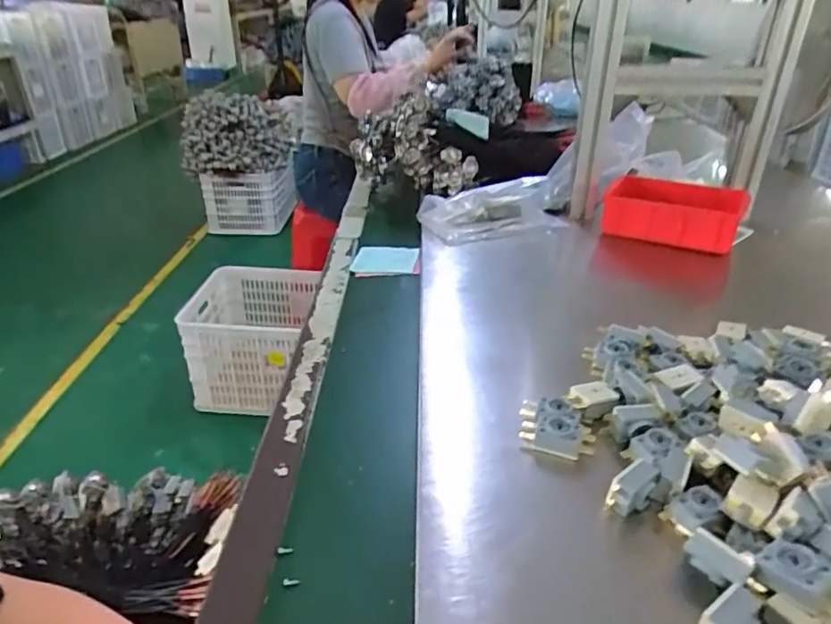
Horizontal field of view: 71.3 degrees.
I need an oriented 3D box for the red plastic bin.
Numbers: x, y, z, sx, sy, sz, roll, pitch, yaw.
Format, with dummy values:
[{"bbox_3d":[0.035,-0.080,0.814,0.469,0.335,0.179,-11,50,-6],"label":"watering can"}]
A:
[{"bbox_3d":[0.401,-0.159,0.902,0.198,0.084,0.096,12,31,19],"label":"red plastic bin"}]

